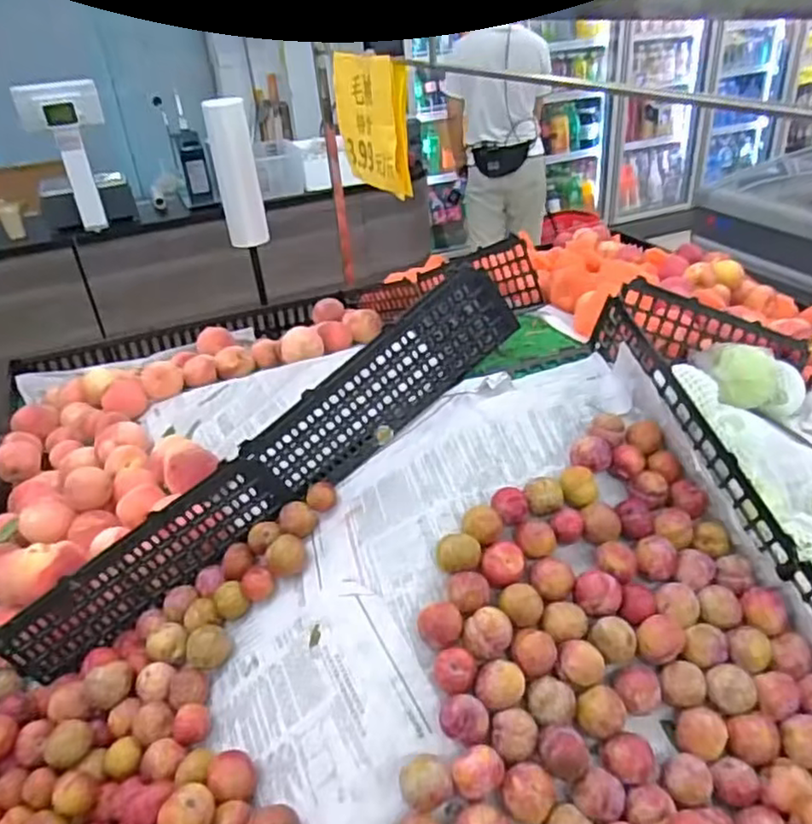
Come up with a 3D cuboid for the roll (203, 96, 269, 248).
[{"bbox_3d":[-0.396,-0.556,1.571,0.083,0.326,0.075,-18,34,-20],"label":"roll"}]

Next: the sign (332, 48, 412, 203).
[{"bbox_3d":[-0.063,-0.519,1.198,0.045,0.208,0.288,-15,33,-15],"label":"sign"}]

